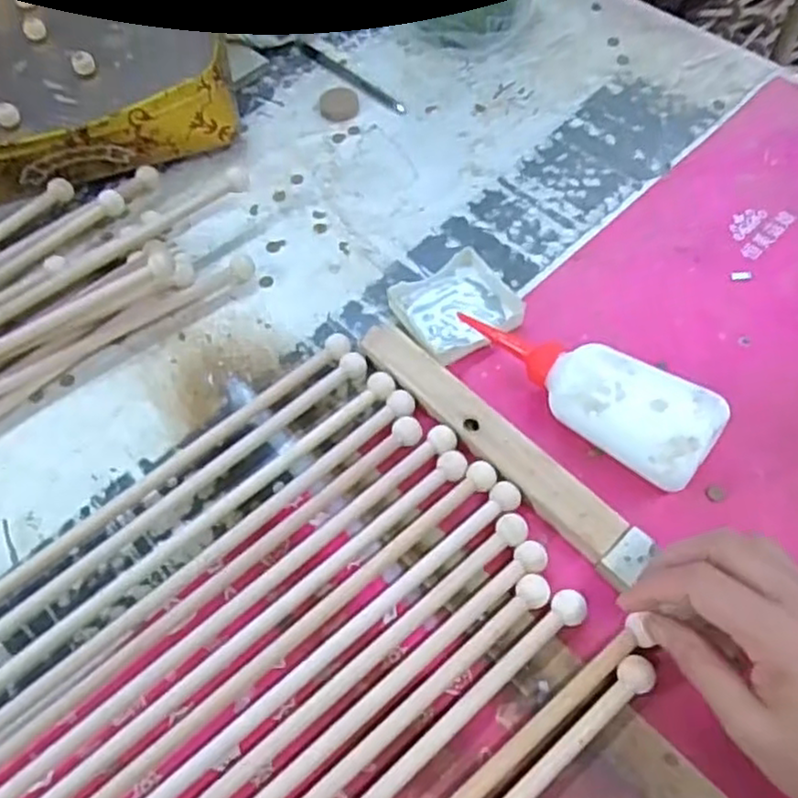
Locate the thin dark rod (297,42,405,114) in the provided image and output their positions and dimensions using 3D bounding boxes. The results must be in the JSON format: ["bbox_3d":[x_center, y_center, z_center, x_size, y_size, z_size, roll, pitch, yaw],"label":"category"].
[{"bbox_3d":[-0.048,-0.304,0.667,0.014,0.004,0.148,-41,65,-19],"label":"thin dark rod"}]

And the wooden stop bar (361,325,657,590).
[{"bbox_3d":[0.059,0.027,0.454,0.030,0.016,0.225,-40,65,-18],"label":"wooden stop bar"}]

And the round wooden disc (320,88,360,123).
[{"bbox_3d":[-0.054,-0.269,0.643,0.034,0.004,0.043,-7,59,-1],"label":"round wooden disc"}]

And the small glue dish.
[{"bbox_3d":[0.042,-0.068,0.513,0.081,0.017,0.073,-28,62,-13],"label":"small glue dish"}]

